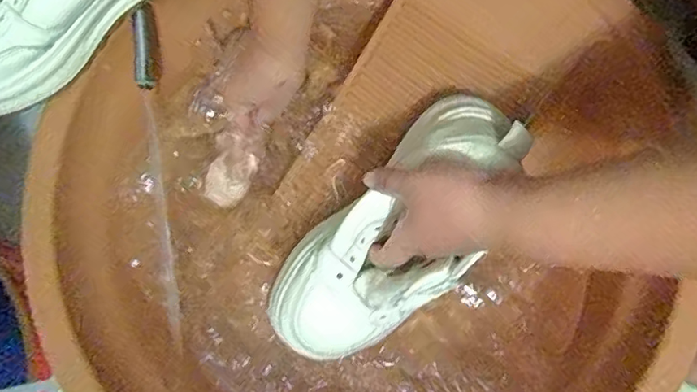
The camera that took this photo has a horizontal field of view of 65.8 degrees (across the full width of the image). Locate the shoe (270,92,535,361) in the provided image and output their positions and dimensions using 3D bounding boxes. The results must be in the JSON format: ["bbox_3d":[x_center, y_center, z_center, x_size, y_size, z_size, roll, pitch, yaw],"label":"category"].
[{"bbox_3d":[0.031,0.031,0.401,0.103,0.079,0.235,42,106,10],"label":"shoe"}]

